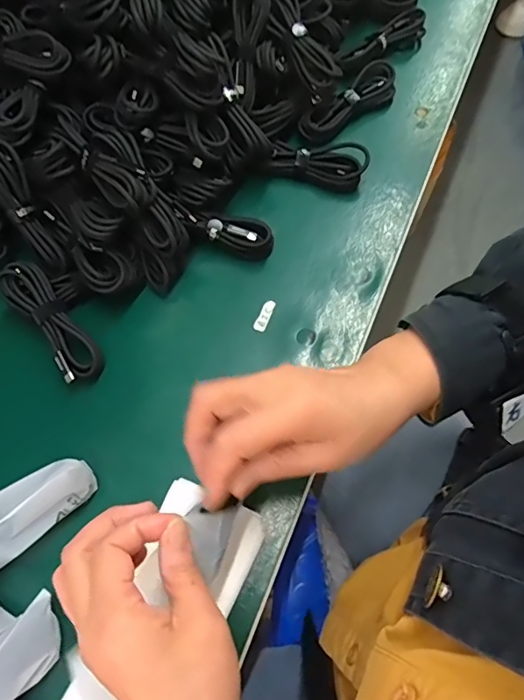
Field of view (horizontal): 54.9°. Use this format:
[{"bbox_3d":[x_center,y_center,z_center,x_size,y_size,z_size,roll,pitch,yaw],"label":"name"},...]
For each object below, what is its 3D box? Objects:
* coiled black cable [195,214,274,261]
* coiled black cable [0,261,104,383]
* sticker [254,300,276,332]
[{"bbox_3d":[-0.023,-0.101,0.441,0.068,0.026,0.025,16,69,-8],"label":"coiled black cable"},{"bbox_3d":[-0.169,-0.023,0.405,0.034,0.032,0.106,-38,73,-13],"label":"coiled black cable"},{"bbox_3d":[0.003,-0.030,0.429,0.010,0.004,0.029,23,71,10],"label":"sticker"}]

